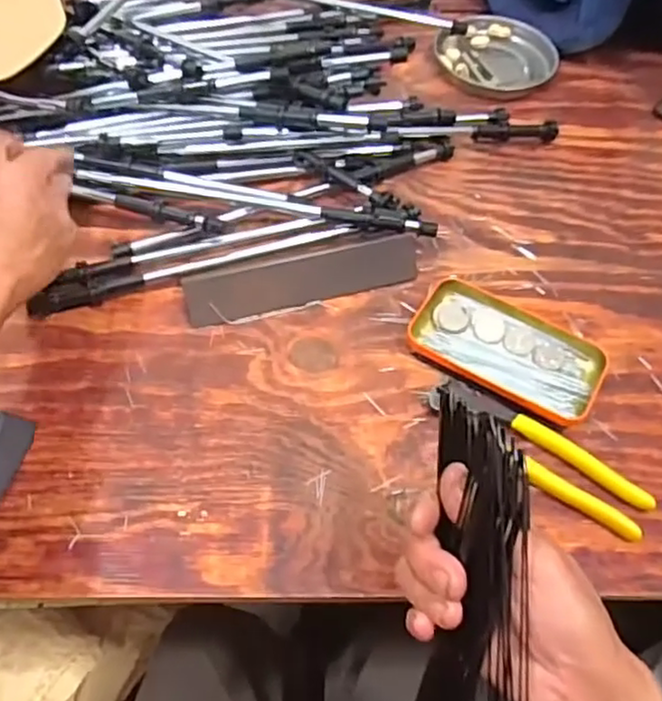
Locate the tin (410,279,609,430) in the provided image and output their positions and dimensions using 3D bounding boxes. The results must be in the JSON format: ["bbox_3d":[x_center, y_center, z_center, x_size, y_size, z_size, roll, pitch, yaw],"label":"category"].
[{"bbox_3d":[0.136,-0.004,0.506,0.141,0.018,0.088,26,58,14],"label":"tin"}]

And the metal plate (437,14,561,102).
[{"bbox_3d":[0.178,-0.326,0.721,0.110,0.022,0.121,2,56,-2],"label":"metal plate"}]

